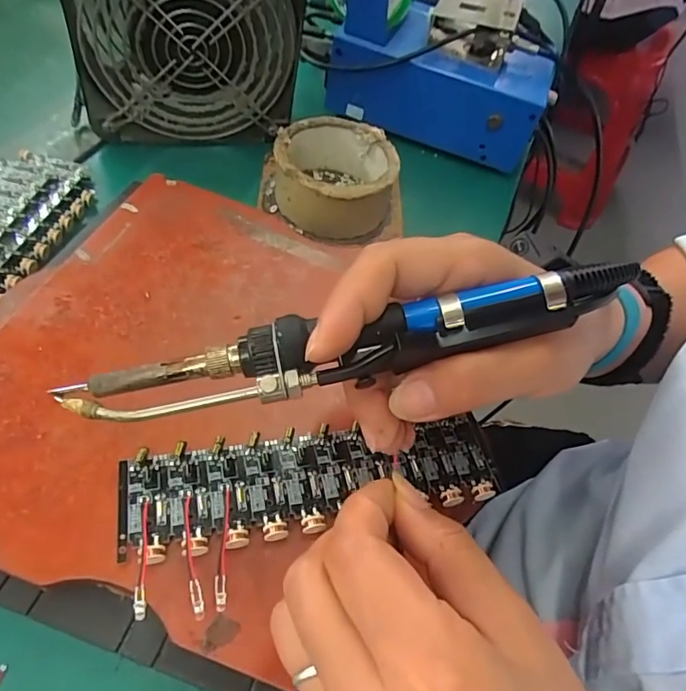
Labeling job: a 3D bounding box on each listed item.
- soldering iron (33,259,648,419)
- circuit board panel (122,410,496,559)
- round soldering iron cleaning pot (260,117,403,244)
[{"bbox_3d":[-0.003,0.002,0.185,0.188,0.018,0.029,-12,55,-3],"label":"soldering iron"},{"bbox_3d":[-0.010,0.058,0.226,0.161,0.005,0.044,-5,54,-15],"label":"circuit board panel"},{"bbox_3d":[-0.007,-0.121,0.379,0.104,0.051,0.086,-7,54,-10],"label":"round soldering iron cleaning pot"}]

